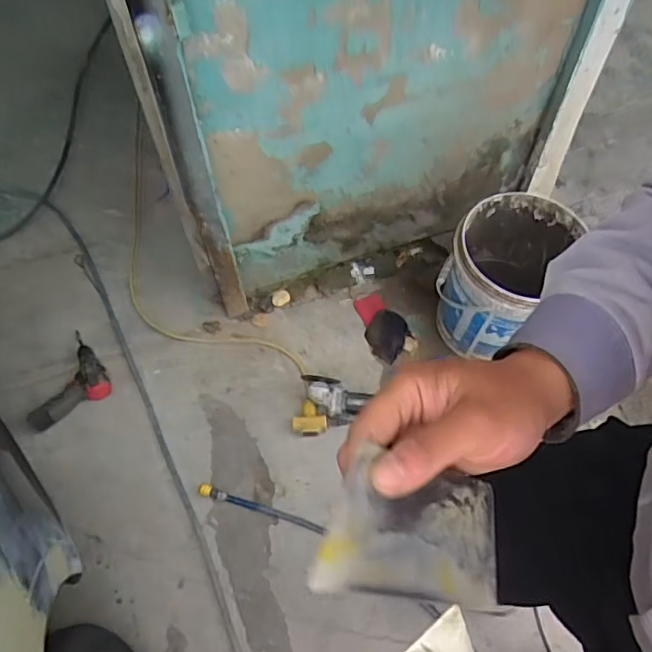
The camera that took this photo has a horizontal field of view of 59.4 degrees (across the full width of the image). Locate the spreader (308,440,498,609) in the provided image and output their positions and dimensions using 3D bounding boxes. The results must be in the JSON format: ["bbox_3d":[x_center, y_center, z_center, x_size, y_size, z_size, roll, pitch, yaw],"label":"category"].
[{"bbox_3d":[0.051,0.110,0.310,0.138,0.006,0.069,25,58,-35],"label":"spreader"}]

